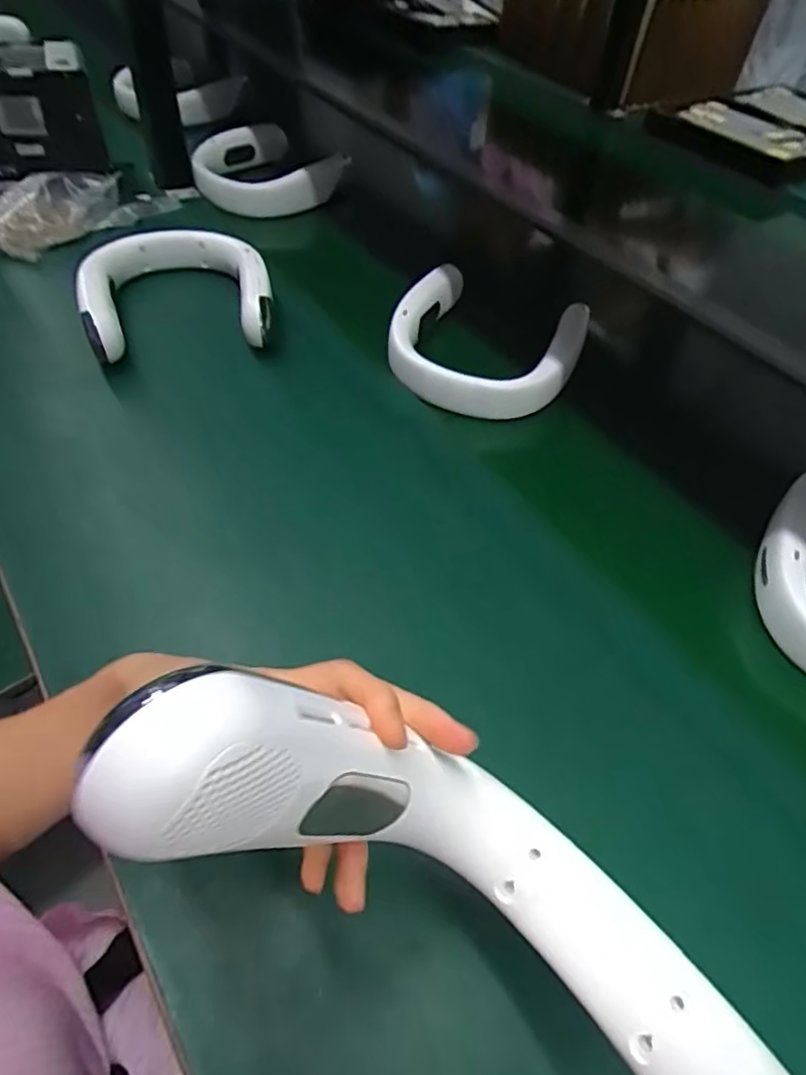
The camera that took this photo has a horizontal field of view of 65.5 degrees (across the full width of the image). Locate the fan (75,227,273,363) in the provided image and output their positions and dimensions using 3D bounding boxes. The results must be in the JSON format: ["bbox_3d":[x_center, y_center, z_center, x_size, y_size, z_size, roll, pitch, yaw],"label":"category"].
[{"bbox_3d":[-0.236,-0.265,0.660,0.182,0.042,0.188,-11,53,-13],"label":"fan"}]

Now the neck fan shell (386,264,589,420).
[{"bbox_3d":[0.088,-0.197,0.658,0.200,0.054,0.173,21,53,13],"label":"neck fan shell"}]

